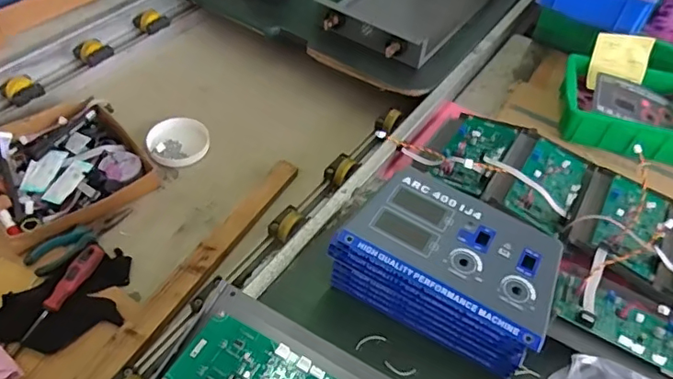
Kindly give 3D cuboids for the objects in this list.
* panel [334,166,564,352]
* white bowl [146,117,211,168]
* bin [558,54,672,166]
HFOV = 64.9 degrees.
[{"bbox_3d":[0.137,0.059,0.585,0.221,0.014,0.138,28,52,17],"label":"panel"},{"bbox_3d":[-0.268,-0.087,0.898,0.102,0.033,0.100,-9,51,-13],"label":"white bowl"},{"bbox_3d":[0.525,-0.147,0.946,0.244,0.066,0.185,14,50,6],"label":"bin"}]

